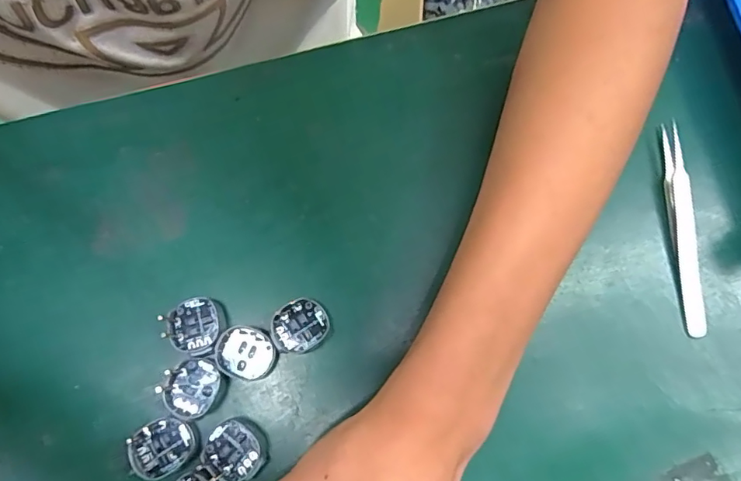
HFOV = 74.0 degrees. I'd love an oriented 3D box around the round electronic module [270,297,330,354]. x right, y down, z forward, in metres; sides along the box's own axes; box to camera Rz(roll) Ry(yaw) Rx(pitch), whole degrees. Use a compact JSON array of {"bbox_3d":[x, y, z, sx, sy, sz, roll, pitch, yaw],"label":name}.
[{"bbox_3d":[-0.035,0.044,0.247,0.027,0.012,0.025,-20,77,-4],"label":"round electronic module"}]

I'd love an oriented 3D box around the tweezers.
[{"bbox_3d":[0.164,-0.008,0.258,0.010,0.010,0.112,-1,76,0],"label":"tweezers"}]

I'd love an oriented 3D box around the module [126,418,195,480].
[{"bbox_3d":[-0.098,0.098,0.232,0.027,0.007,0.024,-21,77,-5],"label":"module"}]

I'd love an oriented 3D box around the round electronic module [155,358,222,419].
[{"bbox_3d":[-0.086,0.072,0.238,0.028,0.008,0.026,0,76,0],"label":"round electronic module"}]

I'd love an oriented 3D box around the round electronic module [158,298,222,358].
[{"bbox_3d":[-0.088,0.044,0.247,0.027,0.010,0.027,0,76,0],"label":"round electronic module"}]

